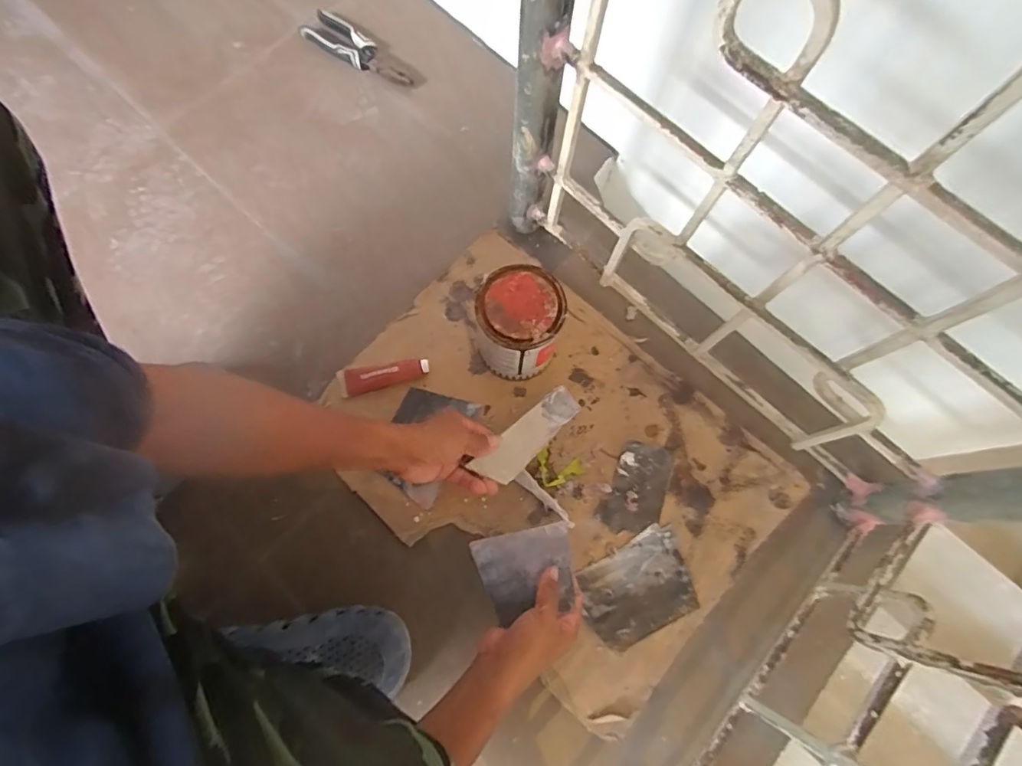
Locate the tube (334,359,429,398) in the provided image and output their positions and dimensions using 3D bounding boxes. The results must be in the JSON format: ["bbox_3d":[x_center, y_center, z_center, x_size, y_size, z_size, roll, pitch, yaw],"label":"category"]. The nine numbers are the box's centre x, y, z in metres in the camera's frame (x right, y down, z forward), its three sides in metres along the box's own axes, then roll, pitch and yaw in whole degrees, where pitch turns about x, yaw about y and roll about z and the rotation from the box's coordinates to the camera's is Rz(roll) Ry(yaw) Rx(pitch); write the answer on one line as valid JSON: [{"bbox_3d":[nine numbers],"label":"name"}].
[{"bbox_3d":[-0.167,-0.009,0.676,0.116,0.021,0.036,-14,75,-4],"label":"tube"}]

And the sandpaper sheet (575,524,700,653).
[{"bbox_3d":[0.151,0.245,0.608,0.133,0.009,0.099,-27,76,-7],"label":"sandpaper sheet"}]

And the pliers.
[{"bbox_3d":[-0.242,-0.524,0.812,0.199,0.022,0.052,36,77,9],"label":"pliers"}]

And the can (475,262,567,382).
[{"bbox_3d":[0.009,-0.068,0.635,0.099,0.138,0.106,1,74,-2],"label":"can"}]

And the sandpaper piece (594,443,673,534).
[{"bbox_3d":[0.157,0.131,0.634,0.071,0.018,0.113,27,76,7],"label":"sandpaper piece"}]

